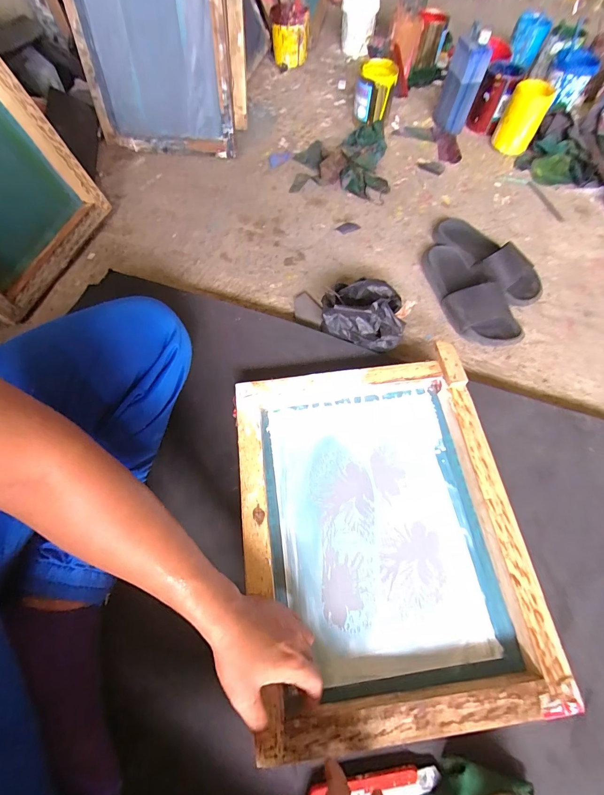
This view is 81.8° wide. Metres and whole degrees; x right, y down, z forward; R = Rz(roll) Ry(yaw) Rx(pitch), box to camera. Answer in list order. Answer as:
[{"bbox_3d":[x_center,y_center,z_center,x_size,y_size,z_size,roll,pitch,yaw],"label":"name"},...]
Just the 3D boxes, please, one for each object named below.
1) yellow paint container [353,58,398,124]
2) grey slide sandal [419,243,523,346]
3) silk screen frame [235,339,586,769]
[{"bbox_3d":[0.203,-0.853,0.989,0.108,0.125,0.111,9,64,4],"label":"yellow paint container"},{"bbox_3d":[0.345,-0.222,0.726,0.104,0.069,0.262,-15,64,-8],"label":"grey slide sandal"},{"bbox_3d":[0.107,0.172,0.504,0.373,0.060,0.472,-7,63,-4],"label":"silk screen frame"}]

